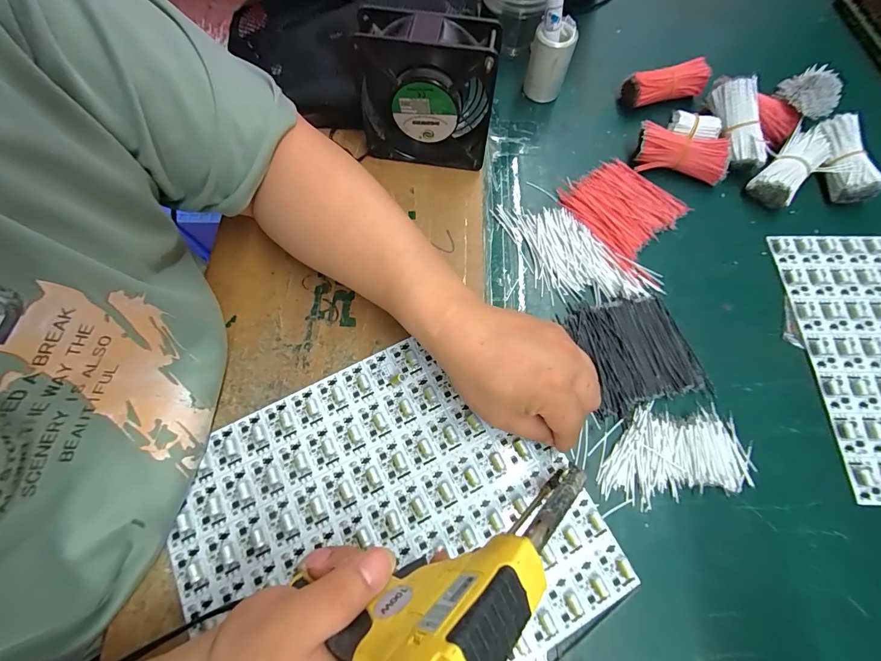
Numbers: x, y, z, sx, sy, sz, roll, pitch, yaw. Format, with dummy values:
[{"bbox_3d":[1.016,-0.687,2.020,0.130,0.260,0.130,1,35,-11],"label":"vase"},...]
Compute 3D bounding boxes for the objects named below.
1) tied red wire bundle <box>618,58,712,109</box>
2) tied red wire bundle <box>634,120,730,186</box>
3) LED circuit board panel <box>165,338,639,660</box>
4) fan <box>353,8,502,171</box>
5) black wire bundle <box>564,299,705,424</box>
[{"bbox_3d":[0.253,-0.276,0.421,0.083,0.039,0.029,-10,70,-4],"label":"tied red wire bundle"},{"bbox_3d":[0.250,-0.184,0.384,0.089,0.034,0.037,13,70,5],"label":"tied red wire bundle"},{"bbox_3d":[-0.042,0.145,0.276,0.281,0.006,0.244,-27,73,-11],"label":"LED circuit board panel"},{"bbox_3d":[-0.012,-0.217,0.349,0.117,0.123,0.048,9,70,3],"label":"fan"},{"bbox_3d":[0.170,0.019,0.323,0.095,0.008,0.093,-13,71,-5],"label":"black wire bundle"}]

